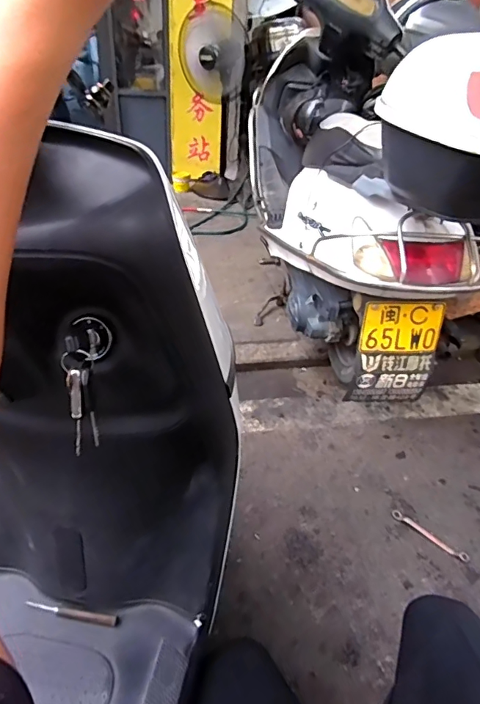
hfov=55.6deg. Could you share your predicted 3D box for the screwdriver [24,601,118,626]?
[{"bbox_3d":[-0.227,0.354,0.616,0.129,0.011,0.011,8,34,6],"label":"screwdriver"}]

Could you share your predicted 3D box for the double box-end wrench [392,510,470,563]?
[{"bbox_3d":[0.461,0.448,1.113,0.188,0.007,0.029,29,41,32],"label":"double box-end wrench"}]

